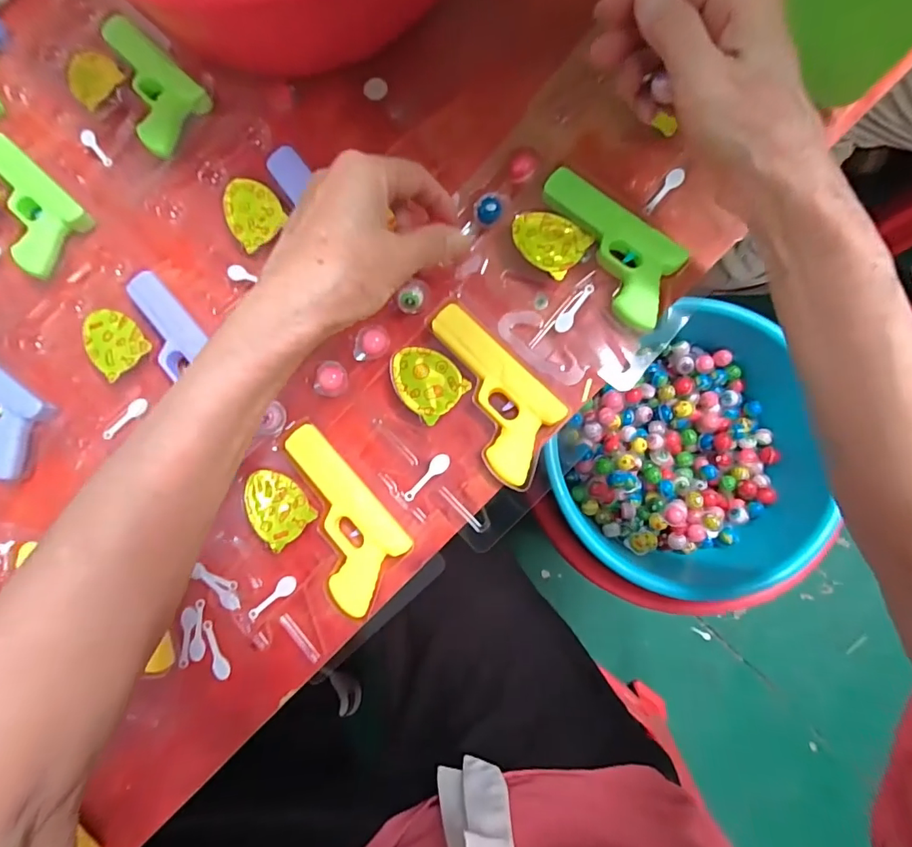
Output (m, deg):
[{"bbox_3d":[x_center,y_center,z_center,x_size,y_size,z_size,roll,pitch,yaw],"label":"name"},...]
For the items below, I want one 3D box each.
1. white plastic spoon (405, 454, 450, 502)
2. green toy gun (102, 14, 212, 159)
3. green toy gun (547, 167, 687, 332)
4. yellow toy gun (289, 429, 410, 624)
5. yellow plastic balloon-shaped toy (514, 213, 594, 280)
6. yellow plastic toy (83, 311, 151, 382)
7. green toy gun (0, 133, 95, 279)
[{"bbox_3d":[-0.019,0.036,0.321,0.011,0.004,0.039,41,87,8],"label":"white plastic spoon"},{"bbox_3d":[-0.240,-0.259,0.370,0.060,0.011,0.112,-45,82,-2],"label":"green toy gun"},{"bbox_3d":[0.098,-0.119,0.323,0.112,0.009,0.059,38,87,8],"label":"green toy gun"},{"bbox_3d":[-0.079,0.060,0.312,0.058,0.010,0.115,-40,81,-1],"label":"yellow toy gun"},{"bbox_3d":[0.061,-0.123,0.324,0.050,0.006,0.038,38,87,8],"label":"yellow plastic balloon-shaped toy"},{"bbox_3d":[-0.241,-0.059,0.345,0.036,0.015,0.048,-42,82,-2],"label":"yellow plastic toy"},{"bbox_3d":[-0.326,-0.164,0.359,0.113,0.010,0.058,41,87,8],"label":"green toy gun"}]

